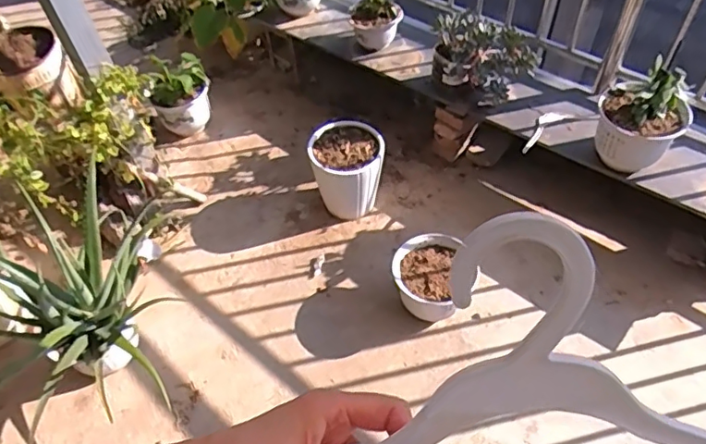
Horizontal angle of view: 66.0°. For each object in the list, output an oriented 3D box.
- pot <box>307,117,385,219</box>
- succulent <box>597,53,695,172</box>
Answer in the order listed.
[{"bbox_3d":[-0.019,-0.163,1.839,0.238,0.266,0.253,-6,52,-2],"label":"pot"},{"bbox_3d":[0.786,-0.282,1.491,0.228,0.264,0.197,27,58,22],"label":"succulent"}]

